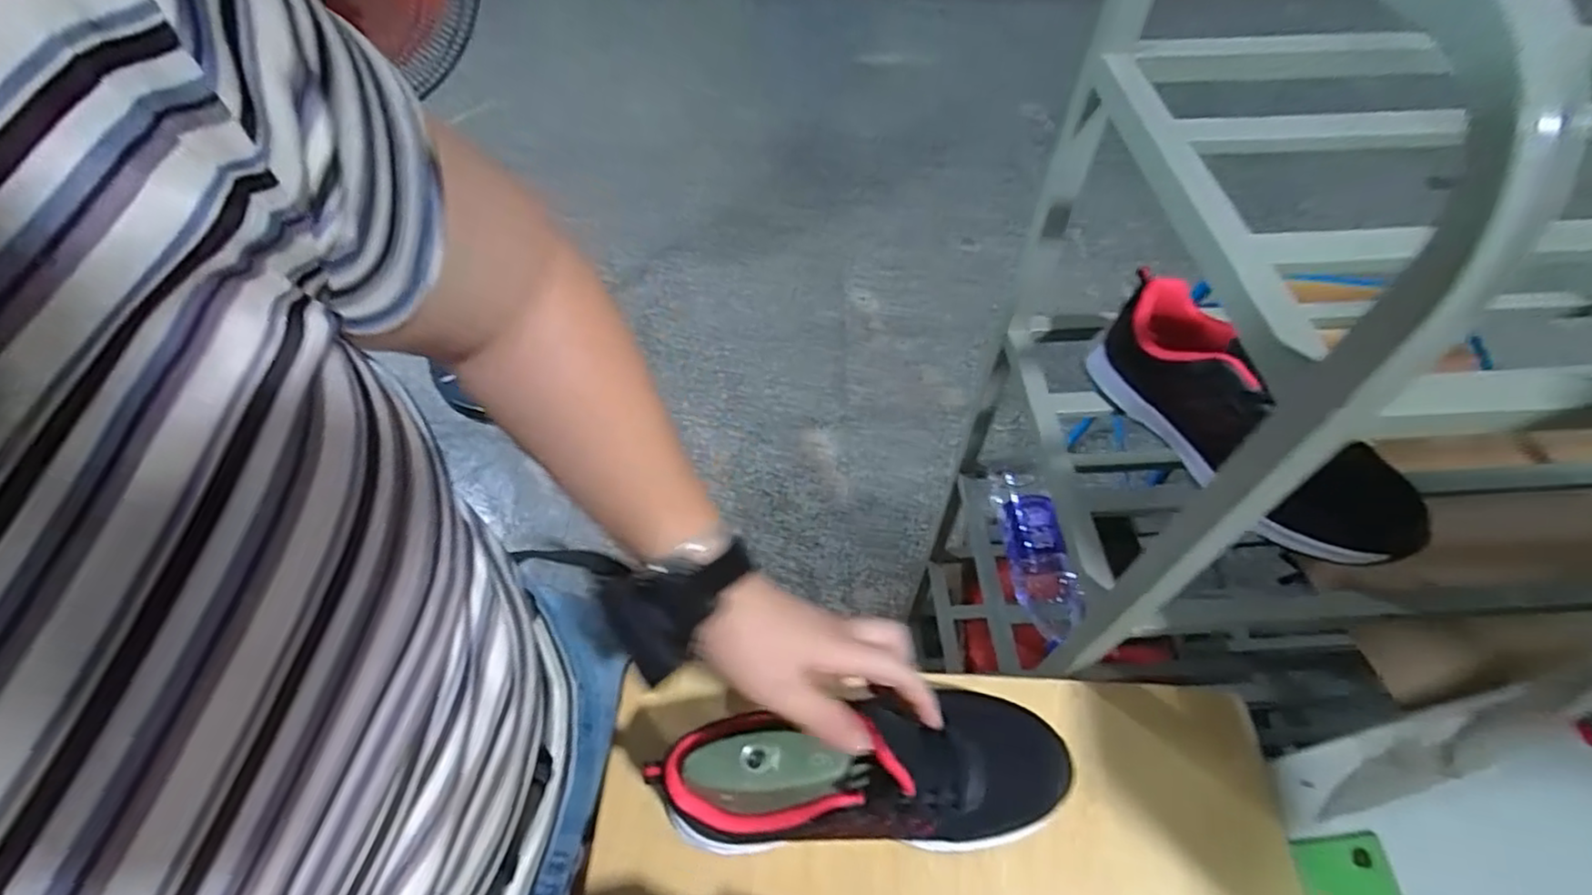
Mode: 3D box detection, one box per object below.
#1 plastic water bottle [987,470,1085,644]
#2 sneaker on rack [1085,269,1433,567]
[{"bbox_3d":[0.254,0.104,0.708,0.063,0.051,0.189,-5,58,-3],"label":"plastic water bottle"},{"bbox_3d":[0.329,-0.021,0.492,0.089,0.082,0.246,-20,60,-12],"label":"sneaker on rack"}]

